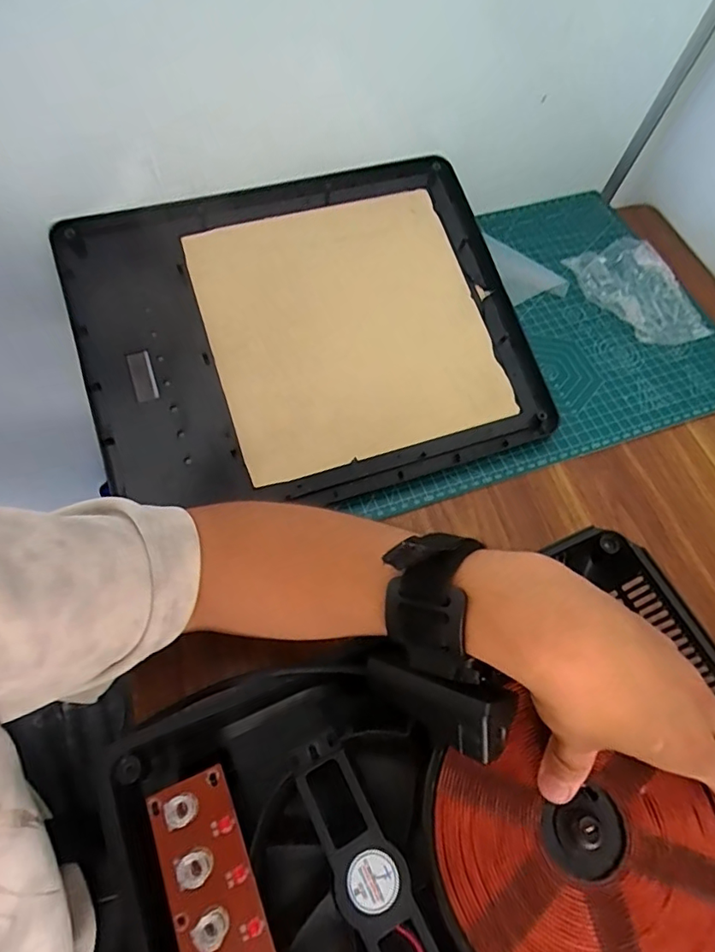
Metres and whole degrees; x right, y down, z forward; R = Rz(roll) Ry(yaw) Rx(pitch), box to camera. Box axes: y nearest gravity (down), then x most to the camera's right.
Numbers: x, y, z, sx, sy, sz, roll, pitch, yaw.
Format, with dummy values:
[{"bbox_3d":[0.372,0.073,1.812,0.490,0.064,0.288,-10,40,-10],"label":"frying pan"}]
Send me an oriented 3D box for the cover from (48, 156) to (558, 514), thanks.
[{"bbox_3d":[-0.041,-0.121,0.435,0.352,0.023,0.287,-16,77,-9],"label":"cover"}]

